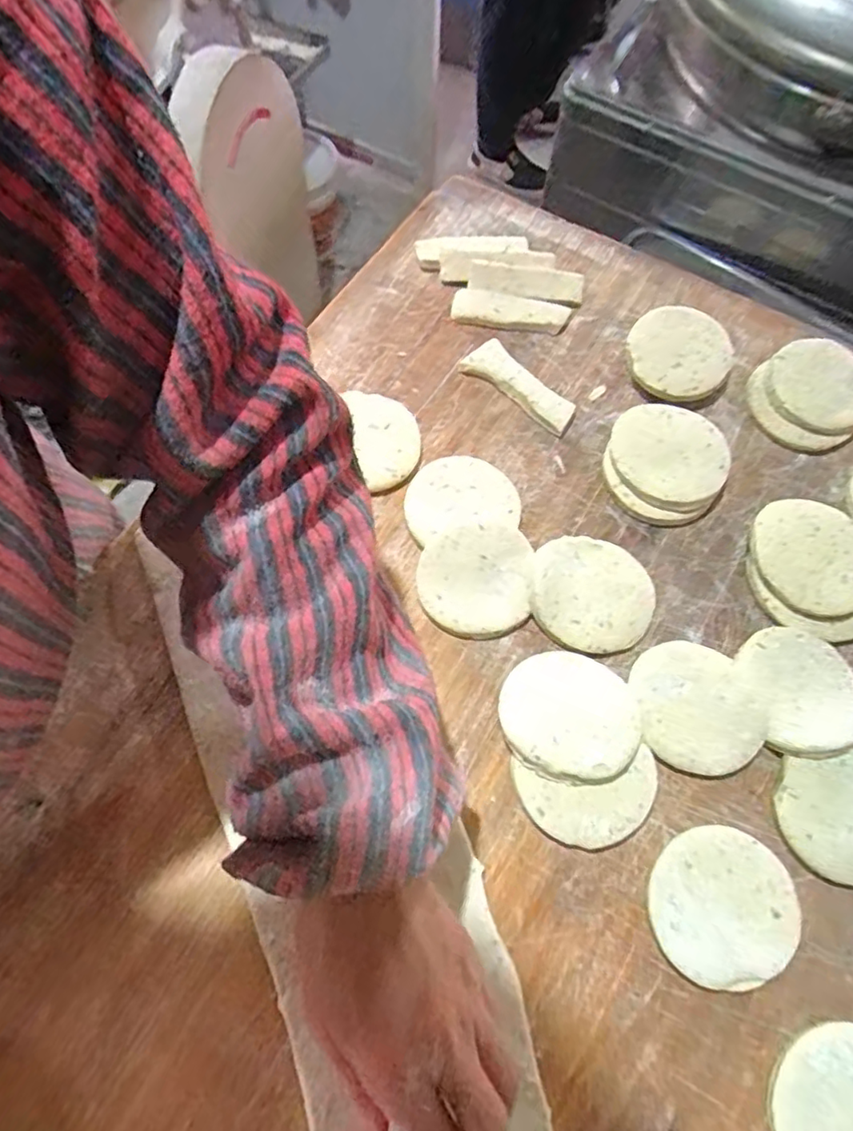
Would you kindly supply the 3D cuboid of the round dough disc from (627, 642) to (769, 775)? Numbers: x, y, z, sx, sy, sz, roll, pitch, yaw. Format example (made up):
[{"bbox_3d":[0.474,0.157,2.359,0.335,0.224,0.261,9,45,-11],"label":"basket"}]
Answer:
[{"bbox_3d":[0.157,0.082,0.363,0.068,0.018,0.074,0,68,-1],"label":"round dough disc"}]

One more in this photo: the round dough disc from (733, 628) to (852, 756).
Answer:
[{"bbox_3d":[0.224,0.071,0.362,0.065,0.009,0.072,-10,68,-5],"label":"round dough disc"}]

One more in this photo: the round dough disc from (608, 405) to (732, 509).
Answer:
[{"bbox_3d":[0.164,-0.075,0.419,0.076,0.009,0.075,-2,64,4],"label":"round dough disc"}]

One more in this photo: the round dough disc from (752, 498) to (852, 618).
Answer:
[{"bbox_3d":[0.244,-0.006,0.391,0.067,0.007,0.078,-36,69,-6],"label":"round dough disc"}]

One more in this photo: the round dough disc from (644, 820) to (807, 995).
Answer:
[{"bbox_3d":[0.155,0.179,0.327,0.070,0.013,0.075,0,68,-1],"label":"round dough disc"}]

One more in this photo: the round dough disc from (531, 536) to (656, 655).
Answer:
[{"bbox_3d":[0.105,0.019,0.391,0.075,0.016,0.072,0,68,-1],"label":"round dough disc"}]

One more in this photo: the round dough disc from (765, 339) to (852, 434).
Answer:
[{"bbox_3d":[0.280,-0.128,0.442,0.068,0.011,0.073,-1,77,5],"label":"round dough disc"}]

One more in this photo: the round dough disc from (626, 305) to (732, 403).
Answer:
[{"bbox_3d":[0.184,-0.155,0.453,0.071,0.010,0.079,23,73,9],"label":"round dough disc"}]

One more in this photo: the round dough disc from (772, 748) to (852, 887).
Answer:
[{"bbox_3d":[0.233,0.139,0.344,0.074,0.014,0.066,-10,68,-5],"label":"round dough disc"}]

